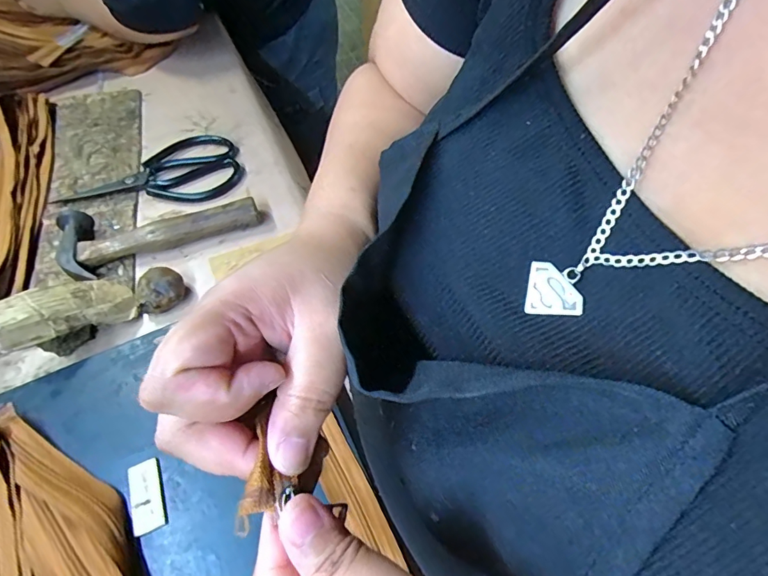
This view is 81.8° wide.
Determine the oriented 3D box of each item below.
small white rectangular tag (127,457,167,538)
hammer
[{"bbox_3d":[-0.172,0.150,0.321,0.024,0.005,0.049,-20,58,-11],"label":"small white rectangular tag"},{"bbox_3d":[-0.238,-0.069,0.472,0.194,0.026,0.076,-23,58,-12],"label":"hammer"}]

